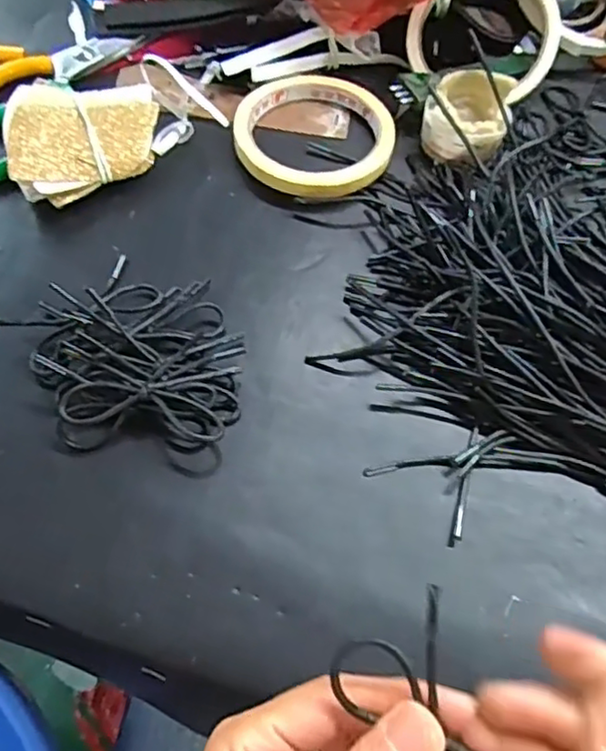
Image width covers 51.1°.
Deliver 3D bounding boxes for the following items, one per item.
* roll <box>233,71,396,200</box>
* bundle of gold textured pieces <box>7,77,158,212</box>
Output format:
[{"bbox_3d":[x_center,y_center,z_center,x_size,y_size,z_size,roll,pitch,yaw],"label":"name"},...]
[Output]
[{"bbox_3d":[0.007,-0.147,0.377,0.091,0.010,0.093,1,65,-2],"label":"roll"},{"bbox_3d":[-0.121,-0.130,0.352,0.079,0.008,0.069,-6,76,-18],"label":"bundle of gold textured pieces"}]

